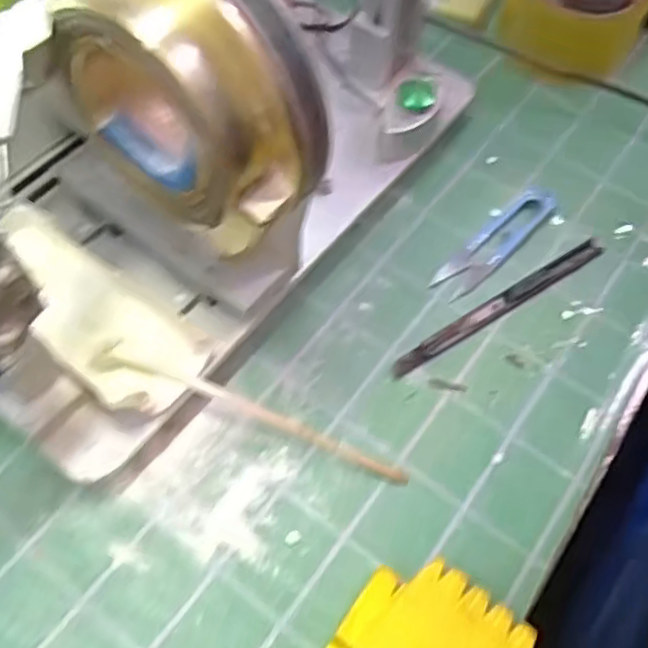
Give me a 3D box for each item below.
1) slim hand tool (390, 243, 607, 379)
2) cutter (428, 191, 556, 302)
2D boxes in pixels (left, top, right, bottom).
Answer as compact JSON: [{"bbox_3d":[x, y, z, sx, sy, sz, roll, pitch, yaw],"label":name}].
[{"bbox_3d":[0.102,-0.012,0.388,0.152,0.004,0.013,-28,64,-17],"label":"slim hand tool"},{"bbox_3d":[0.103,-0.050,0.404,0.095,0.013,0.024,-40,68,-21],"label":"cutter"}]

